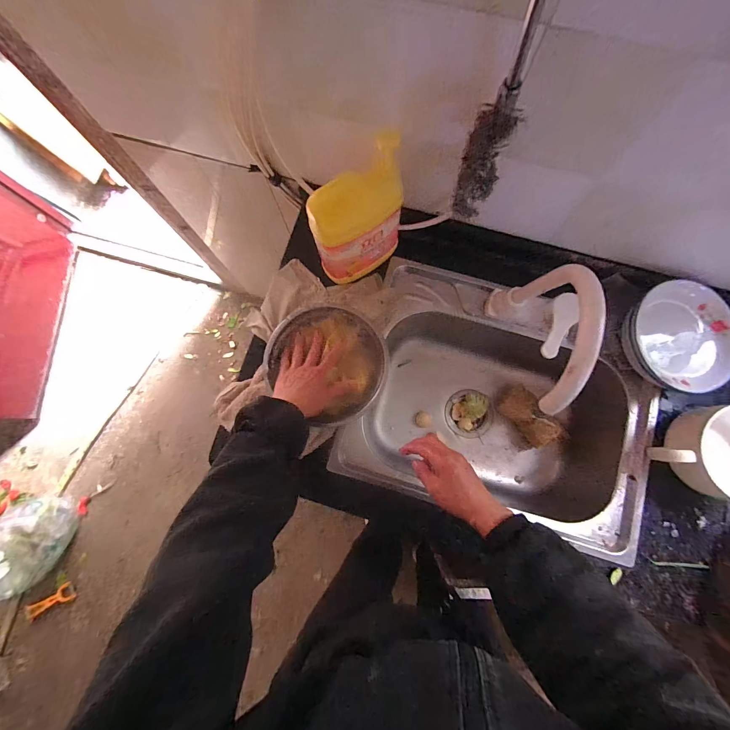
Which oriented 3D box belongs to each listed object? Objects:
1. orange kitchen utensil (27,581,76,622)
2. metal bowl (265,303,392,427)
[{"bbox_3d":[-1.151,0.869,1.204,0.149,0.016,0.067,-24,108,-18],"label":"orange kitchen utensil"},{"bbox_3d":[-0.061,-0.003,0.572,0.202,0.059,0.184,0,79,1],"label":"metal bowl"}]

